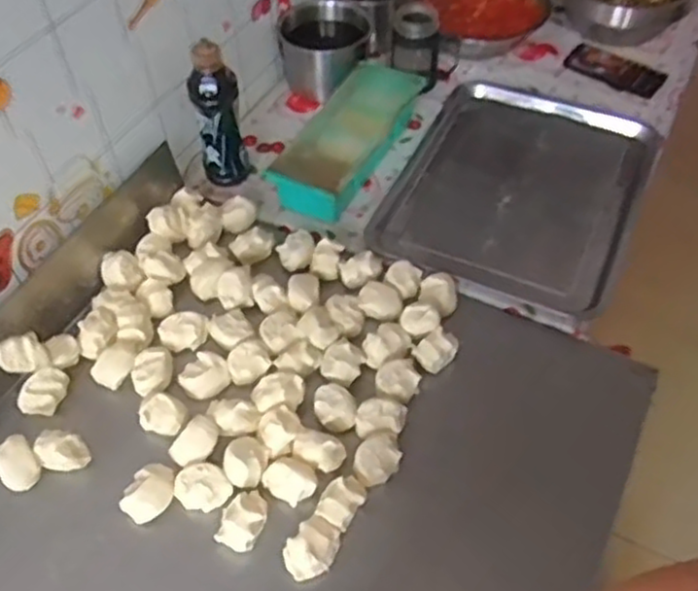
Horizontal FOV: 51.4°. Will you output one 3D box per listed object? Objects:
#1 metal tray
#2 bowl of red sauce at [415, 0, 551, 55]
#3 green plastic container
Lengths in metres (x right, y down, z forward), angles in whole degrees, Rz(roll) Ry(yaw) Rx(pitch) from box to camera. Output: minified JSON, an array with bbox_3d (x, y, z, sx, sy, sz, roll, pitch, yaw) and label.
[{"bbox_3d":[0.254,-0.164,1.087,0.345,0.040,0.427,21,54,17],"label":"metal tray"},{"bbox_3d":[0.245,-0.529,1.334,0.229,0.071,0.220,-1,51,1],"label":"bowl of red sauce"},{"bbox_3d":[-0.004,-0.250,1.110,0.120,0.090,0.317,20,54,17],"label":"green plastic container"}]

